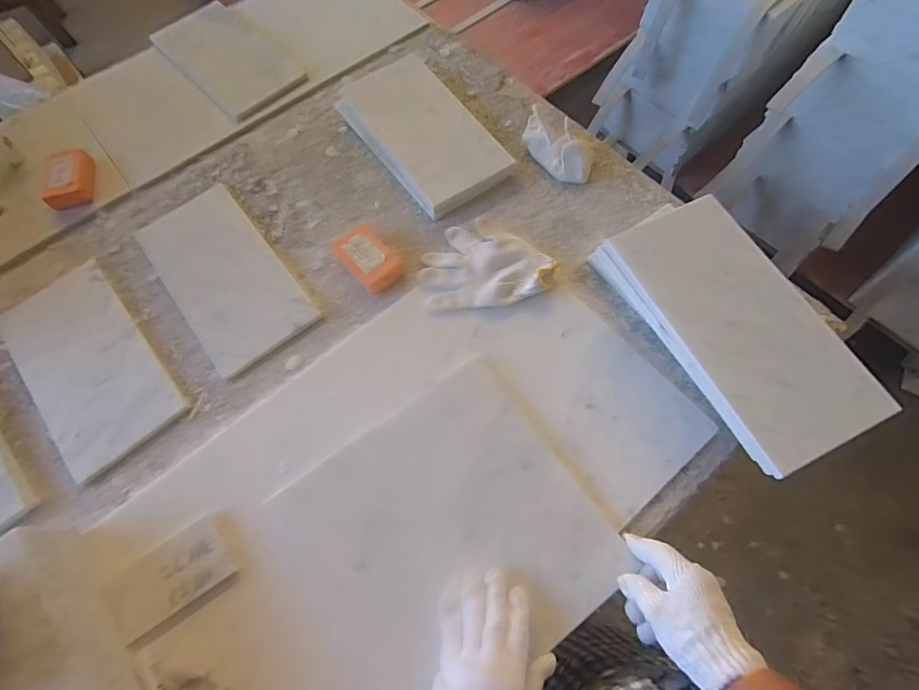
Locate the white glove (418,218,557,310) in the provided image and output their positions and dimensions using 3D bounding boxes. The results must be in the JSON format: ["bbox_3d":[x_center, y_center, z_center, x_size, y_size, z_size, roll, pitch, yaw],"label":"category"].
[{"bbox_3d":[0.033,-0.115,0.666,0.175,0.026,0.138,-15,65,-5],"label":"white glove"}]

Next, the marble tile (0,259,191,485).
[{"bbox_3d":[-0.503,0.026,0.641,0.155,0.009,0.290,-36,76,-18],"label":"marble tile"}]

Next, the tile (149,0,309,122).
[{"bbox_3d":[-0.432,-0.532,0.872,0.293,0.013,0.164,43,67,12],"label":"tile"}]

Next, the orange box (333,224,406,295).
[{"bbox_3d":[-0.129,-0.124,0.670,0.063,0.028,0.100,-38,70,-15],"label":"orange box"}]

